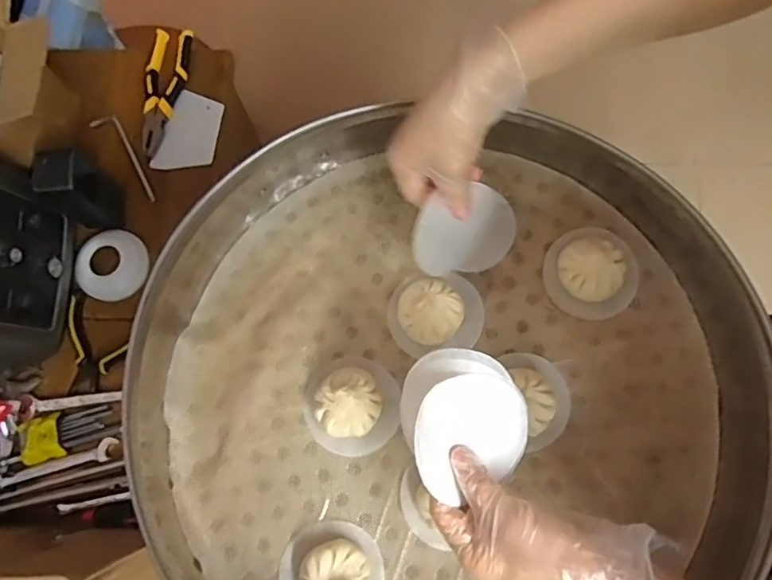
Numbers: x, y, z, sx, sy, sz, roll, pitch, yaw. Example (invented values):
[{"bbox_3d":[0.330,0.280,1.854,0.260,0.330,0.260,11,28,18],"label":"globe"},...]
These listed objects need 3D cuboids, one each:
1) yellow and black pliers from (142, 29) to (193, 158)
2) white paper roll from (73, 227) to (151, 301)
[{"bbox_3d":[-0.311,-0.278,0.818,0.057,0.018,0.184,5,76,3],"label":"yellow and black pliers"},{"bbox_3d":[-0.356,-0.033,0.762,0.081,0.028,0.091,19,77,6],"label":"white paper roll"}]

